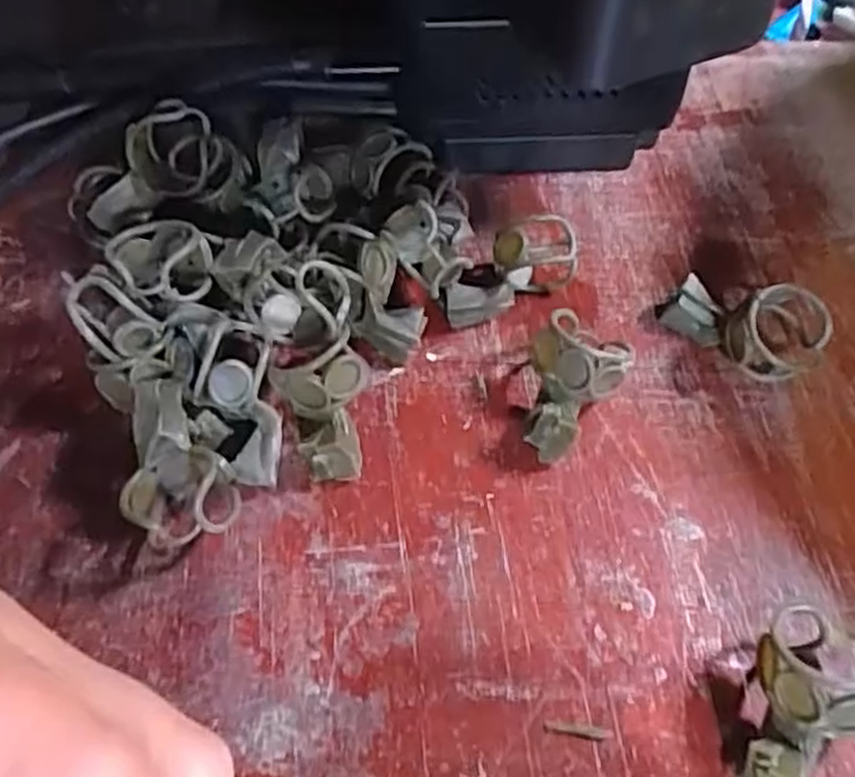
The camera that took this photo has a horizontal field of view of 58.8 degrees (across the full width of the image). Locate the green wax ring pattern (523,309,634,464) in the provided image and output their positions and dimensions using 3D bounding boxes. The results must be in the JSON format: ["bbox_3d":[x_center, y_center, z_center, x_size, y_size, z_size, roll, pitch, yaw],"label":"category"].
[{"bbox_3d":[0.031,0.001,0.173,0.021,0.021,0.028,26,60,16],"label":"green wax ring pattern"}]

